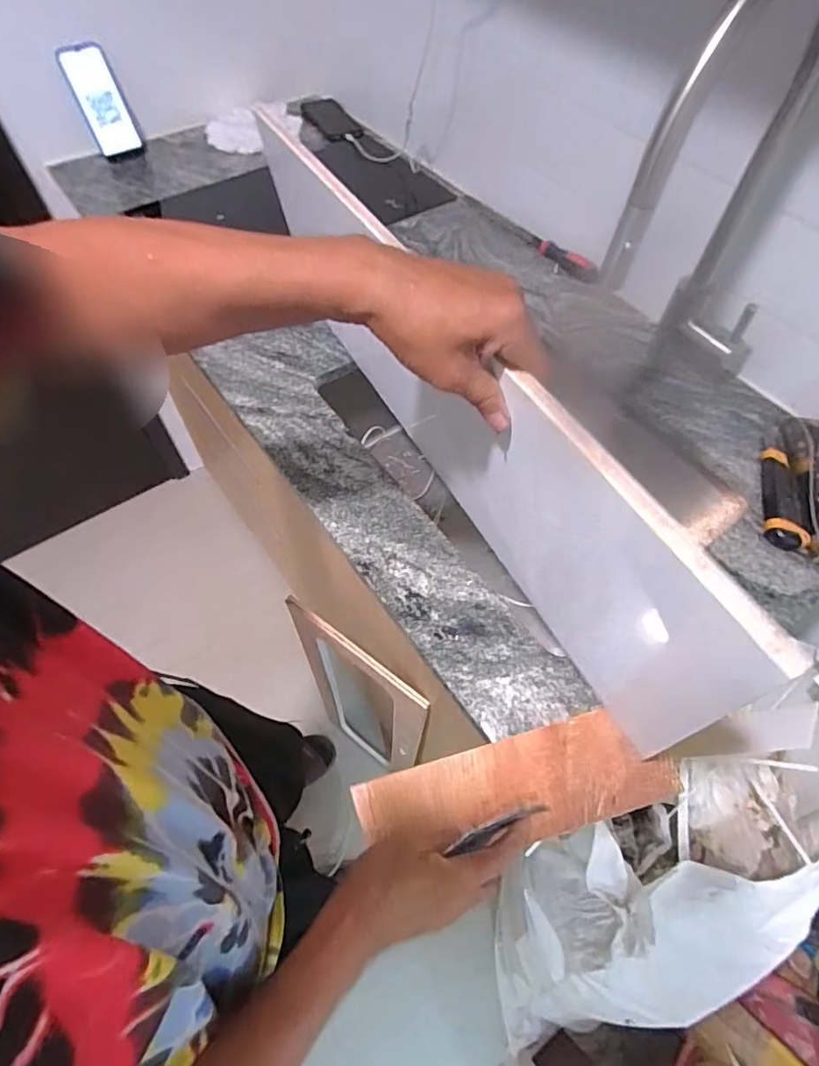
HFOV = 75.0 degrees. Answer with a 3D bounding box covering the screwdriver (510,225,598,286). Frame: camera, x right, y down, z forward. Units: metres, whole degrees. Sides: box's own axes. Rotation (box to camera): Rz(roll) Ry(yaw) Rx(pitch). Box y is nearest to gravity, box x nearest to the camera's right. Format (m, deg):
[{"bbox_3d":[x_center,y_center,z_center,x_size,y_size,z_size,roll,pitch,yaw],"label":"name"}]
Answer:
[{"bbox_3d":[0.238,-0.462,0.875,0.037,0.022,0.181,-35,65,-20],"label":"screwdriver"}]

